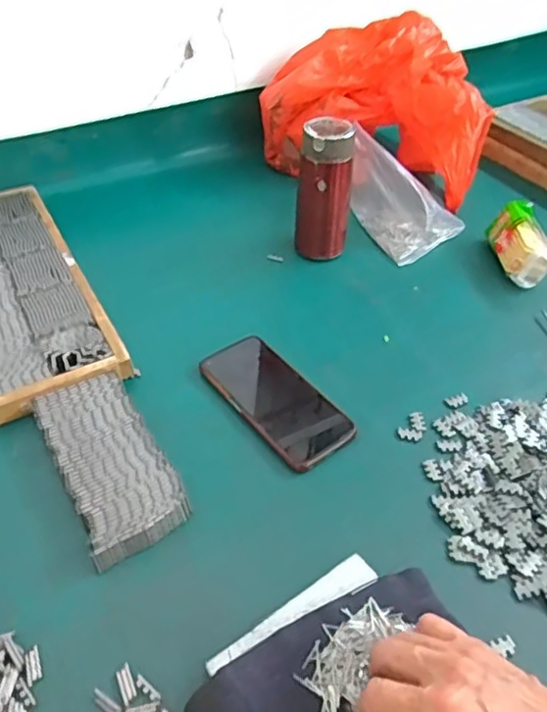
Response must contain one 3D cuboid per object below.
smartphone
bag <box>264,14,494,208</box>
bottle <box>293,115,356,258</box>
[{"bbox_3d":[0.002,0.039,0.568,0.076,0.013,0.161,-28,54,-26],"label":"smartphone"},{"bbox_3d":[0.149,-0.367,0.853,0.325,0.185,0.172,17,48,14],"label":"bag"},{"bbox_3d":[0.062,-0.200,0.715,0.063,0.162,0.050,7,44,6],"label":"bottle"}]

